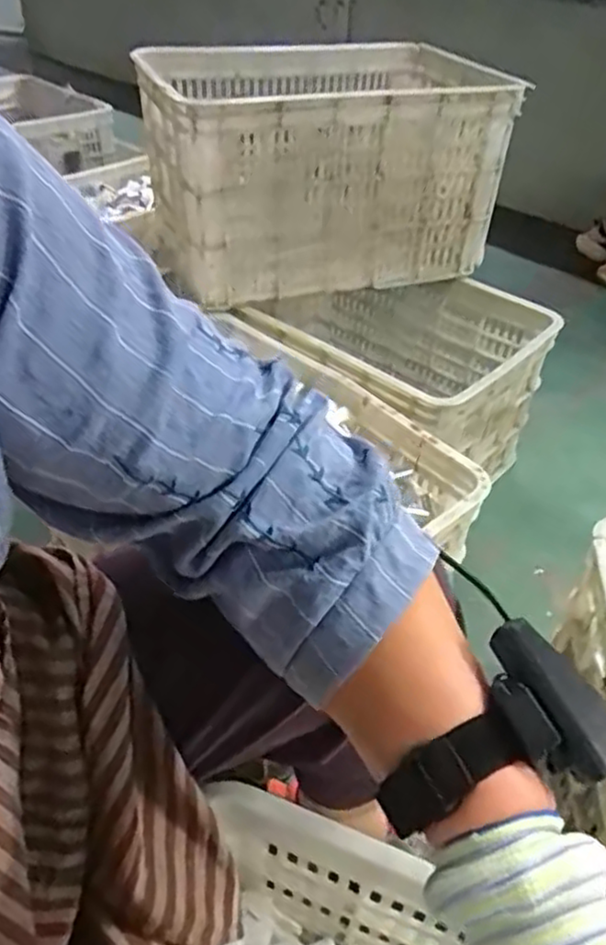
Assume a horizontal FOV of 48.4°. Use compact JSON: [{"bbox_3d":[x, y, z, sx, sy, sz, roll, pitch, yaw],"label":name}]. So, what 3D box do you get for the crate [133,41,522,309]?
[{"bbox_3d":[0.024,-0.504,1.112,0.523,0.280,0.348,-16,45,-20],"label":"crate"}]

